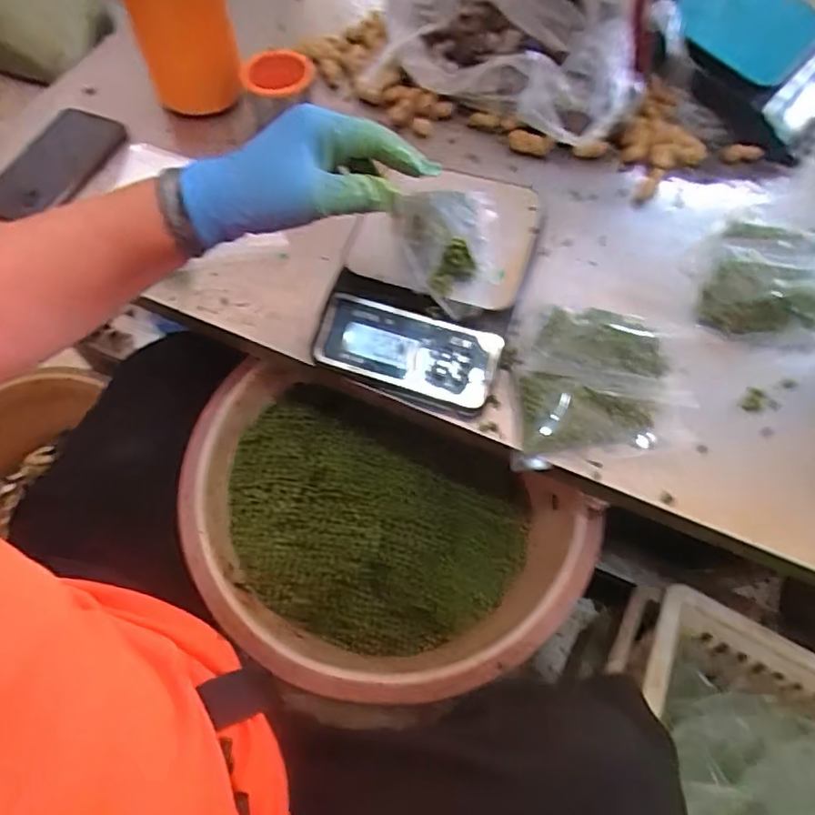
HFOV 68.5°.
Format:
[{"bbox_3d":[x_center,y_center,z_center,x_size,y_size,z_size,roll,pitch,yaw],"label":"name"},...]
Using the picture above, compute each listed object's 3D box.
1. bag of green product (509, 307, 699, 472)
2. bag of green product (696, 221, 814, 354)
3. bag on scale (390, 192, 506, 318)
[{"bbox_3d":[0.158,-0.020,0.465,0.142,0.043,0.138,4,61,2],"label":"bag of green product"},{"bbox_3d":[0.330,-0.114,0.523,0.126,0.036,0.131,20,63,10],"label":"bag of green product"},{"bbox_3d":[0.033,-0.131,0.471,0.082,0.044,0.116,-2,61,-1],"label":"bag on scale"}]

